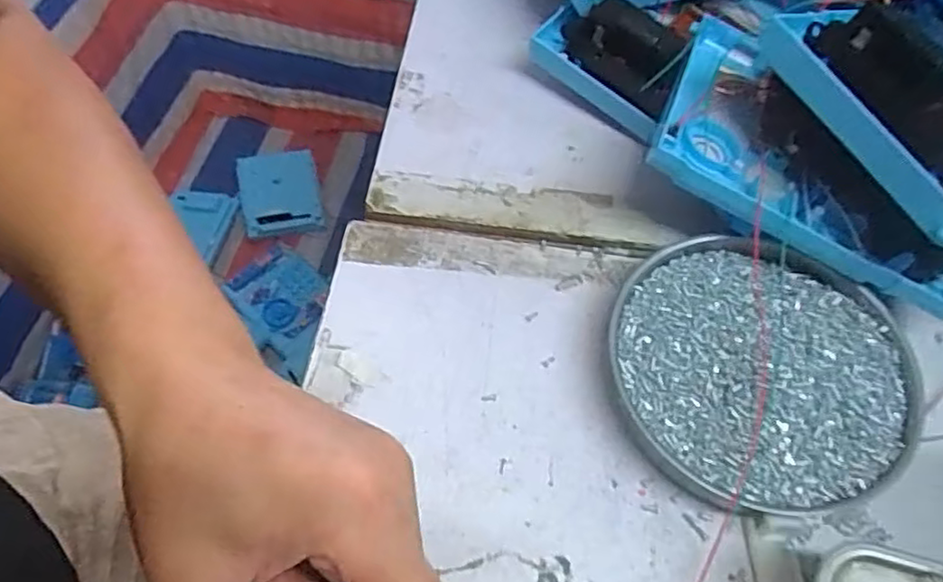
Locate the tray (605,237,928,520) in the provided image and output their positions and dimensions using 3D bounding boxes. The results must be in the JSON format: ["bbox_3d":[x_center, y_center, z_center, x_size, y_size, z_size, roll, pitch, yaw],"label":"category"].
[{"bbox_3d":[0.134,0.037,0.320,0.132,0.021,0.125,1,58,-1],"label":"tray"}]

